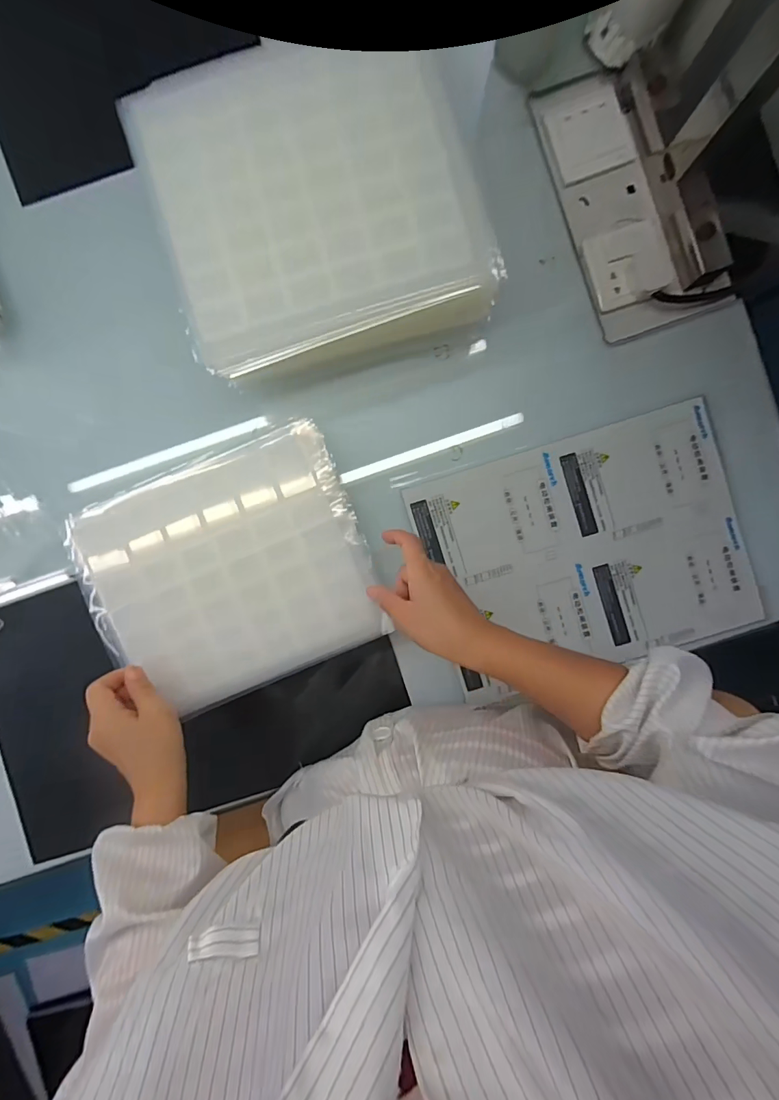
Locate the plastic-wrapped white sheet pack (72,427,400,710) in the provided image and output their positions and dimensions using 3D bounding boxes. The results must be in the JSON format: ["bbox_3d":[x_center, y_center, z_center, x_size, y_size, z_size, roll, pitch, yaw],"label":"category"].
[{"bbox_3d":[-0.168,0.024,0.459,0.278,0.046,0.237,-23,92,2],"label":"plastic-wrapped white sheet pack"}]

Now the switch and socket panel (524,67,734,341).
[{"bbox_3d":[0.283,-0.409,0.522,0.159,0.038,0.303,-18,92,2],"label":"switch and socket panel"}]

